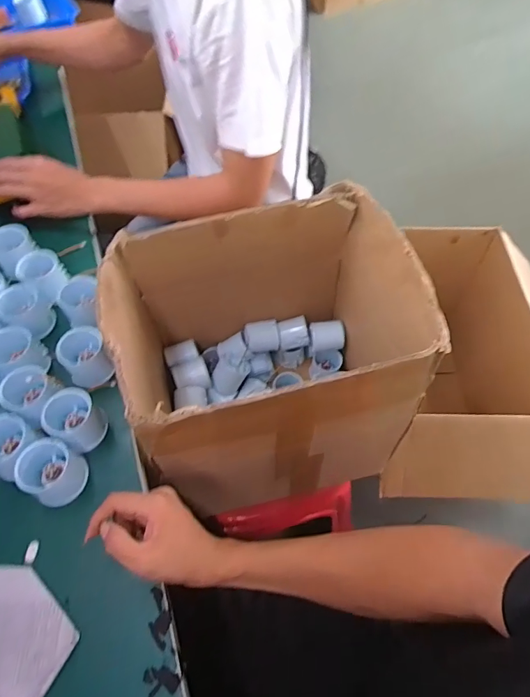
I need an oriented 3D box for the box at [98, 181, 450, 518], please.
[{"bbox_3d":[0.002,0.014,0.634,0.342,0.344,0.310,-15,59,-7],"label":"box"}]

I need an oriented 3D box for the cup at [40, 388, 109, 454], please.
[{"bbox_3d":[-0.212,0.078,0.497,0.061,0.046,0.057,34,66,21],"label":"cup"}]

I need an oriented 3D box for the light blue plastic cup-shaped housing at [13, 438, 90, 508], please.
[{"bbox_3d":[-0.226,0.130,0.469,0.059,0.047,0.054,-1,58,2],"label":"light blue plastic cup-shaped housing"}]

